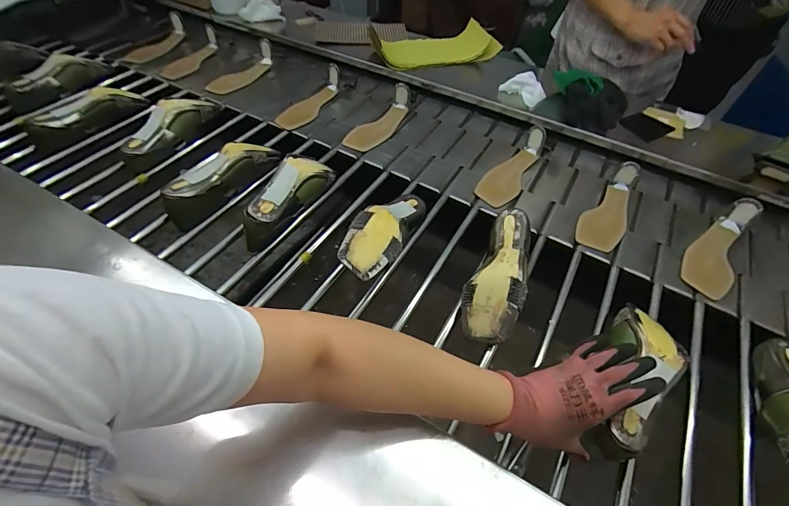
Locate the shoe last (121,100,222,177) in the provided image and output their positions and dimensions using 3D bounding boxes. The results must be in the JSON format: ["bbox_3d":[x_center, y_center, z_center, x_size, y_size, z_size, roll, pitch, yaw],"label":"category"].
[{"bbox_3d":[-0.439,-0.244,0.740,0.069,0.067,0.217,20,53,13],"label":"shoe last"}]

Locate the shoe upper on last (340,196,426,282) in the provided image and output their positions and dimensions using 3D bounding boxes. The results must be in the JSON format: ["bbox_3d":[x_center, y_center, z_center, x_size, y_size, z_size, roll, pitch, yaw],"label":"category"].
[{"bbox_3d":[-0.006,-0.043,0.598,0.079,0.060,0.221,24,39,16],"label":"shoe upper on last"}]

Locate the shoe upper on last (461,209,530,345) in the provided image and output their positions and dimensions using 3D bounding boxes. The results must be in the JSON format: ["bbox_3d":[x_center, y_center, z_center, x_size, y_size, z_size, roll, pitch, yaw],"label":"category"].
[{"bbox_3d":[0.160,0.029,0.571,0.078,0.073,0.214,18,53,12],"label":"shoe upper on last"}]

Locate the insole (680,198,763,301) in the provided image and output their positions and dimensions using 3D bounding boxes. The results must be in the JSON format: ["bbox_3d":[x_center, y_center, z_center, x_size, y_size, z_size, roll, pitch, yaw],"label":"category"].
[{"bbox_3d":[0.557,-0.013,0.637,0.075,0.061,0.202,35,58,23],"label":"insole"}]

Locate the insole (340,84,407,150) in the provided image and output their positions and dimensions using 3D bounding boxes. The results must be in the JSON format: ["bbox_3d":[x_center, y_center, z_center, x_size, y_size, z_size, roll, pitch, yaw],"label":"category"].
[{"bbox_3d":[-0.032,-0.300,0.832,0.075,0.051,0.204,28,55,19],"label":"insole"}]

